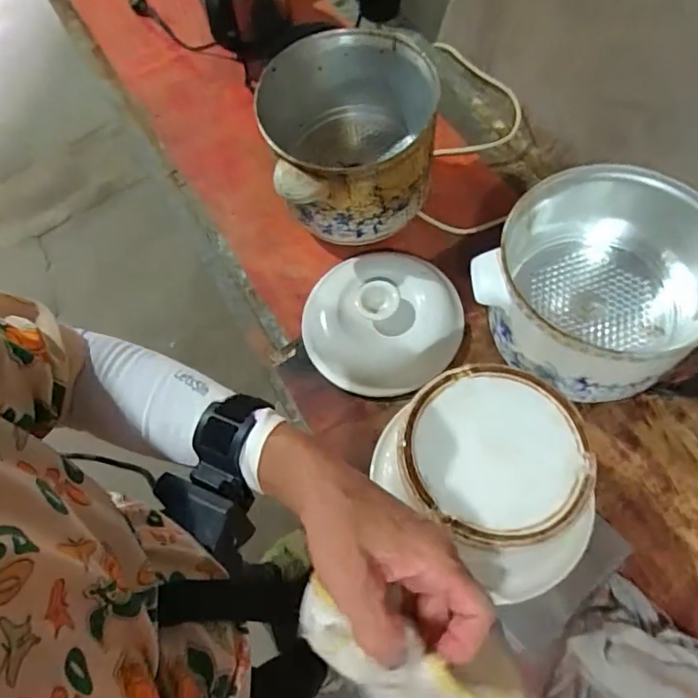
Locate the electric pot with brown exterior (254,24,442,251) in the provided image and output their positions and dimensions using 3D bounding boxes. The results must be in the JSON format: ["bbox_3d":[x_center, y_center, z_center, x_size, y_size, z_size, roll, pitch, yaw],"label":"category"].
[{"bbox_3d":[0.001,-0.311,0.752,0.234,0.151,0.283,-12,68,-4],"label":"electric pot with brown exterior"}]

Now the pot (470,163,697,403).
[{"bbox_3d":[0.275,-0.072,0.590,0.219,0.149,0.230,0,67,0],"label":"pot"}]

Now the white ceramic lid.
[{"bbox_3d":[0.043,-0.040,0.694,0.199,0.062,0.202,0,67,0],"label":"white ceramic lid"}]

